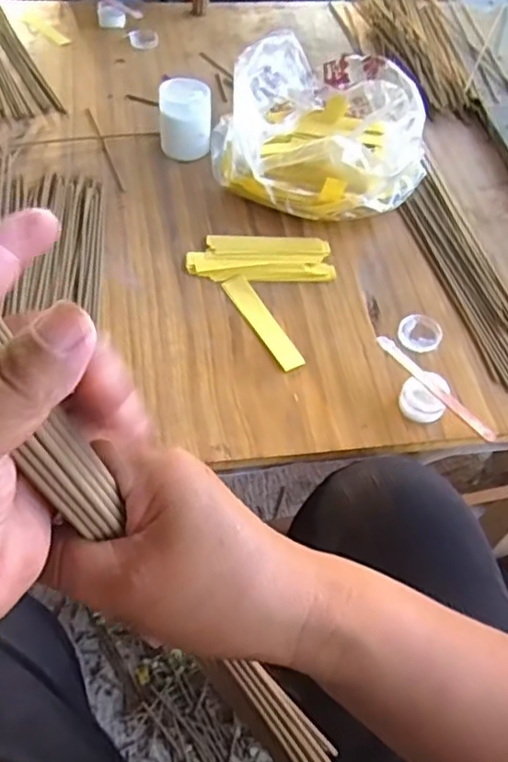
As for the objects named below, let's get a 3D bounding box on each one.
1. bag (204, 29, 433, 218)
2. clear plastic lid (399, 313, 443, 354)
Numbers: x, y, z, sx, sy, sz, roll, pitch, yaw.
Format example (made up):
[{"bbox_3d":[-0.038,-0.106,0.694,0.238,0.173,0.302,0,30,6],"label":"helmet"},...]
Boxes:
[{"bbox_3d":[0.069,-0.270,0.667,0.222,0.082,0.219,-2,55,-4],"label":"bag"},{"bbox_3d":[0.149,-0.044,0.553,0.039,0.008,0.039,1,55,-2],"label":"clear plastic lid"}]

